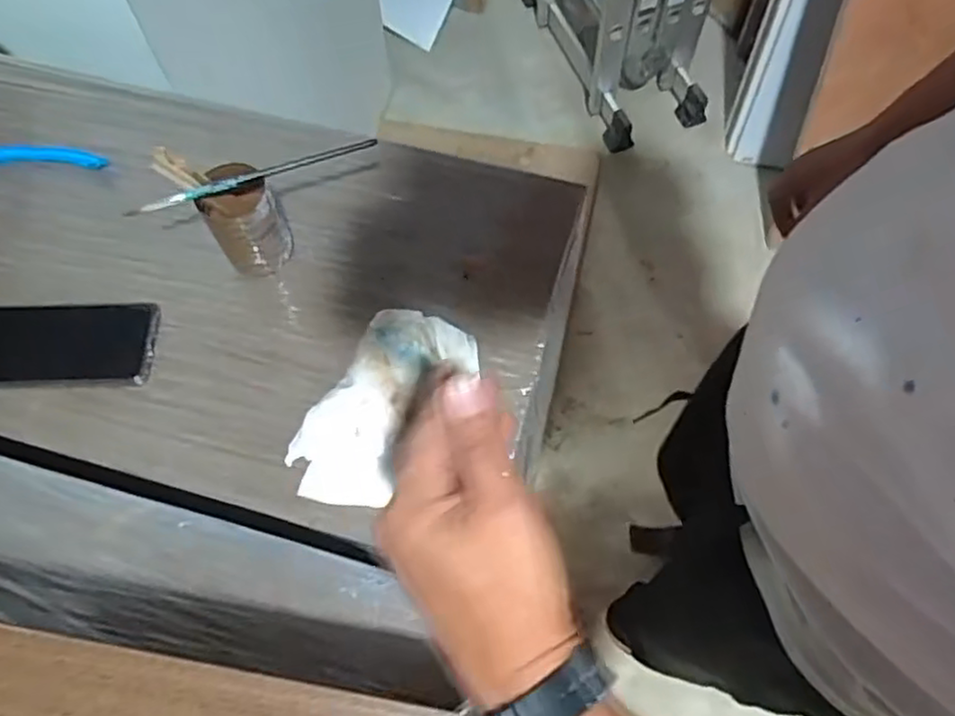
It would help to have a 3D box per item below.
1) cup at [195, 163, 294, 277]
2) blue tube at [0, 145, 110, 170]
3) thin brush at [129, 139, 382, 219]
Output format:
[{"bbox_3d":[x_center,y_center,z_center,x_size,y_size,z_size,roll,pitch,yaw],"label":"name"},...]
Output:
[{"bbox_3d":[-0.202,-0.119,0.621,0.060,0.096,0.055,0,65,0],"label":"cup"},{"bbox_3d":[-0.456,-0.201,0.709,0.166,0.010,0.035,-4,65,-2],"label":"blue tube"},{"bbox_3d":[-0.184,-0.150,0.586,0.206,0.012,0.011,-19,66,-9],"label":"thin brush"}]

